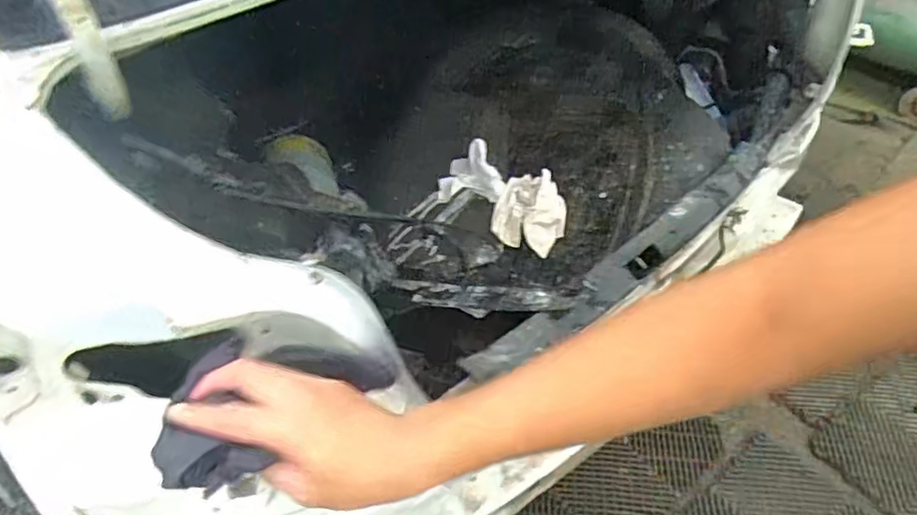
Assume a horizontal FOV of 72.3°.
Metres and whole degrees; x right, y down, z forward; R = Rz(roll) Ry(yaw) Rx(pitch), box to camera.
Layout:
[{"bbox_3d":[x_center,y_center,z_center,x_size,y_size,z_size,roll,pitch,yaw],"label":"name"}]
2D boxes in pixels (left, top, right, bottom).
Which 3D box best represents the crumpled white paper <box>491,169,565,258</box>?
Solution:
[{"bbox_3d":[0.121,-0.076,1.057,0.121,0.034,0.137,5,77,20],"label":"crumpled white paper"}]

